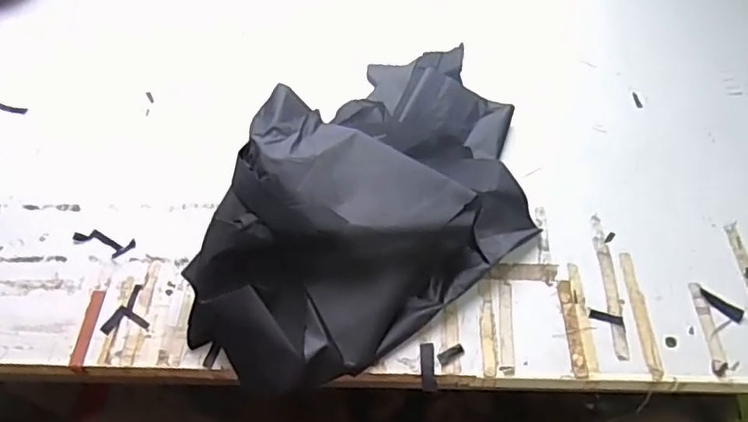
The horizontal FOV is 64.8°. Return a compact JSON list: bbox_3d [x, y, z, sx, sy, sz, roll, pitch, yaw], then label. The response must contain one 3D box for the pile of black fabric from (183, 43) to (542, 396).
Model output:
[{"bbox_3d":[-0.002,-0.012,0.472,0.202,0.080,0.323,36,66,23],"label":"pile of black fabric"}]

